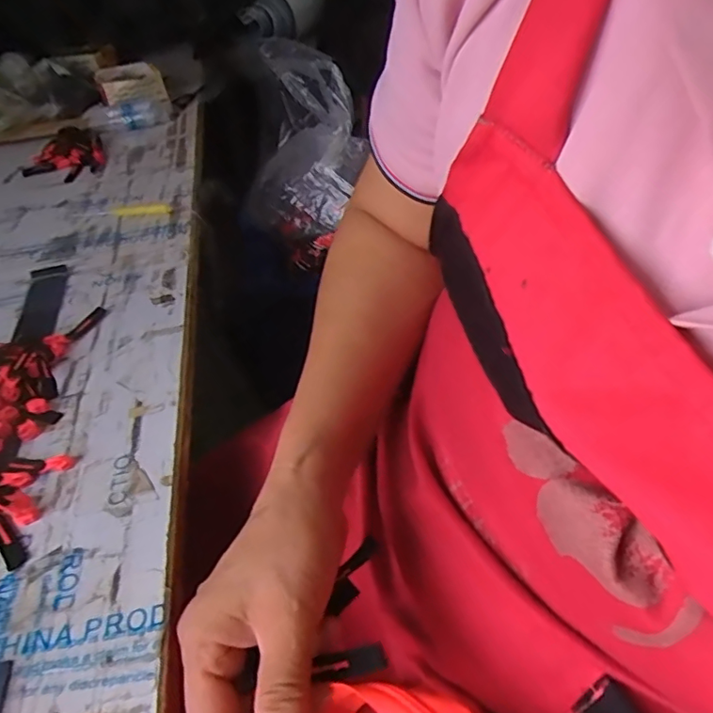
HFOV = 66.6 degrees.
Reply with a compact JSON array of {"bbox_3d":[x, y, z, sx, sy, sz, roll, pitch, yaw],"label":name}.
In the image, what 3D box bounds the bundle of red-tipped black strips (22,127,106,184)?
[{"bbox_3d":[-0.432,-0.297,0.798,0.112,0.031,0.135,-20,47,-20],"label":"bundle of red-tipped black strips"}]

